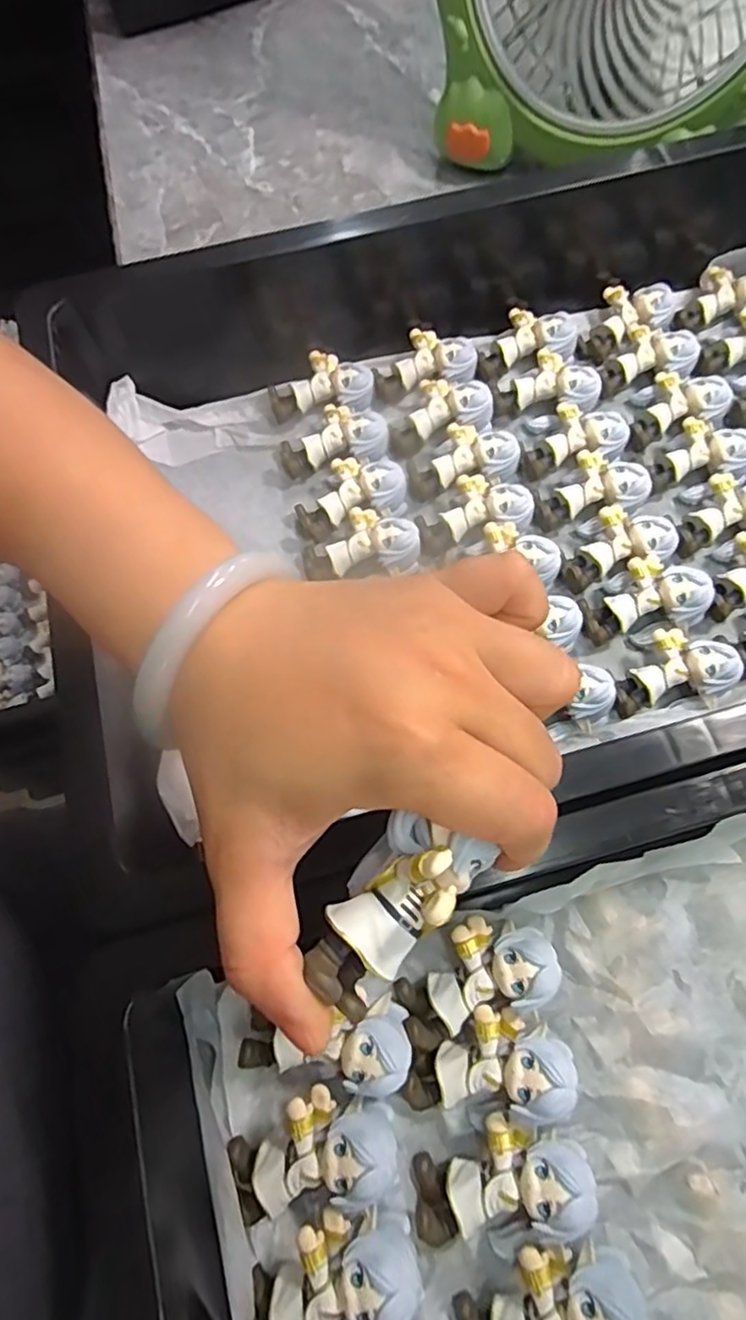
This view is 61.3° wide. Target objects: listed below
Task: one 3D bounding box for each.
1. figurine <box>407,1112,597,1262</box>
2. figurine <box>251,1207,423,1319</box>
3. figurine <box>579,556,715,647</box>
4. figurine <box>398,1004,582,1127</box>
[{"bbox_3d":[0.048,0.190,0.230,0.062,0.030,0.038,-21,67,12],"label":"figurine"},{"bbox_3d":[-0.015,0.212,0.216,0.064,0.024,0.033,-30,69,6],"label":"figurine"},{"bbox_3d":[0.136,-0.028,0.320,0.054,0.030,0.041,-25,72,-7],"label":"figurine"},{"bbox_3d":[0.044,0.151,0.236,0.059,0.027,0.035,3,71,3],"label":"figurine"}]

